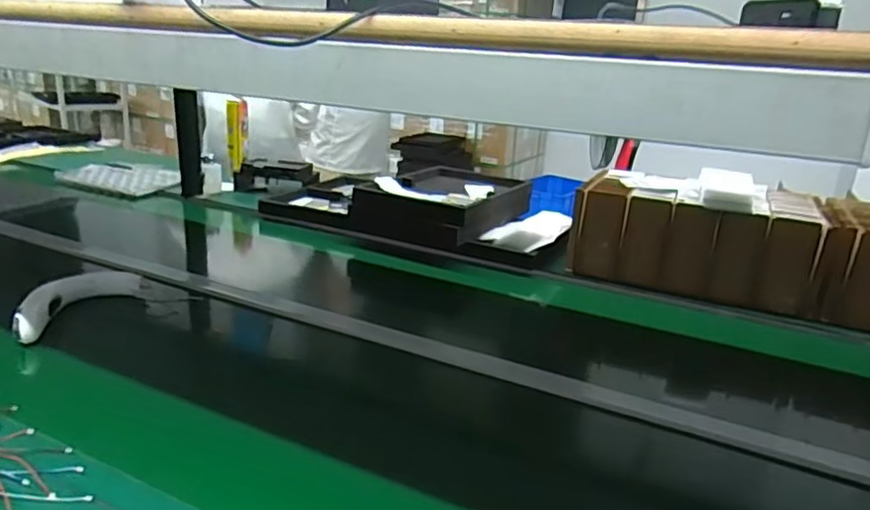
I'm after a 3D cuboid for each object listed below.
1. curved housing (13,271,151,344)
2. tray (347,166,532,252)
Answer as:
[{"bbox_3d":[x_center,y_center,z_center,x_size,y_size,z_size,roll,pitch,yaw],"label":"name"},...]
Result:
[{"bbox_3d":[-0.579,0.072,0.974,0.071,0.056,0.245,9,20,16],"label":"curved housing"},{"bbox_3d":[0.041,-0.132,1.544,0.305,0.103,0.456,14,22,28],"label":"tray"}]

